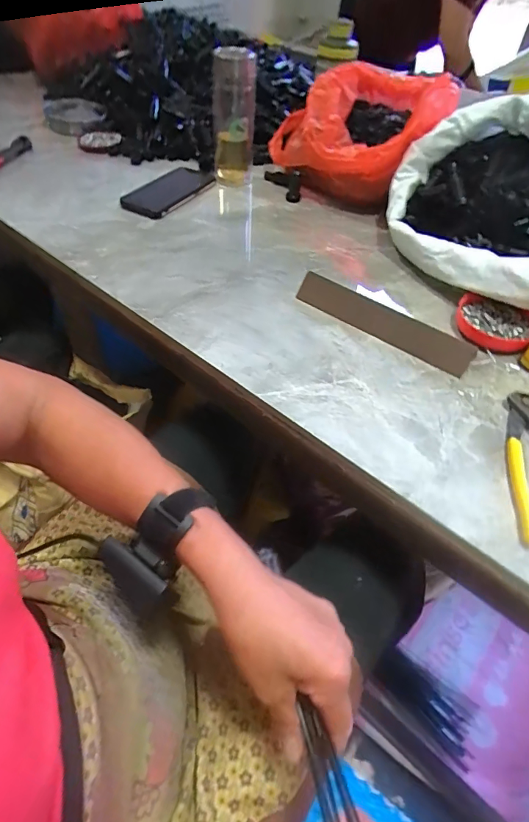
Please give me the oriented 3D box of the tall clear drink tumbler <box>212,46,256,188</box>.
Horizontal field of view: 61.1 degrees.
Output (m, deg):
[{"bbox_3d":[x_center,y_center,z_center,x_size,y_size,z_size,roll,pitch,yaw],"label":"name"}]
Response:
[{"bbox_3d":[-0.050,-0.472,0.727,0.068,0.175,0.071,2,50,-2],"label":"tall clear drink tumbler"}]

